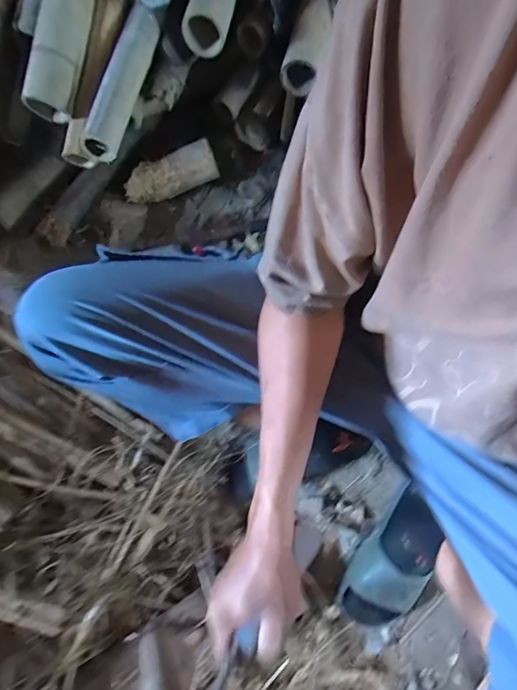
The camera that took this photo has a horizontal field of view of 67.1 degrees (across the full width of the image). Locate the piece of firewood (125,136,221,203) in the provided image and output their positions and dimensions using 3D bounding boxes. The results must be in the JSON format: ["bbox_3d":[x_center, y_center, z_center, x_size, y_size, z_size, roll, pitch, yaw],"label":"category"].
[{"bbox_3d":[-0.187,-0.362,0.833,0.200,0.080,0.069,-21,69,-5],"label":"piece of firewood"}]

